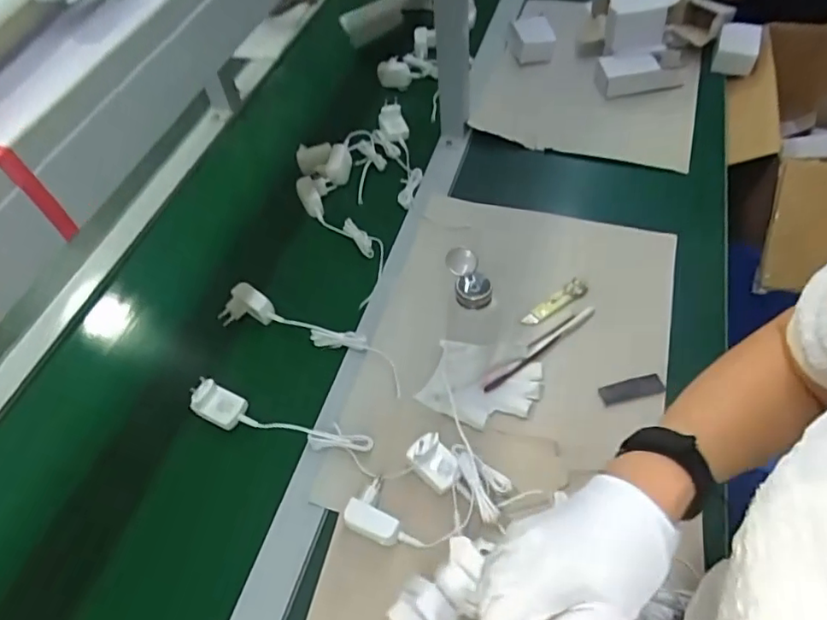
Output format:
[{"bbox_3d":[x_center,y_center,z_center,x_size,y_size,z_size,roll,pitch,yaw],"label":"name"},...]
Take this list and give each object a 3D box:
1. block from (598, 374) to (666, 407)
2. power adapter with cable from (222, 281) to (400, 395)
[{"bbox_3d":[0.255,0.093,0.657,0.074,0.007,0.026,-13,58,-5],"label":"block"},{"bbox_3d":[-0.132,0.033,0.736,0.264,0.050,0.047,20,61,16],"label":"power adapter with cable"}]

